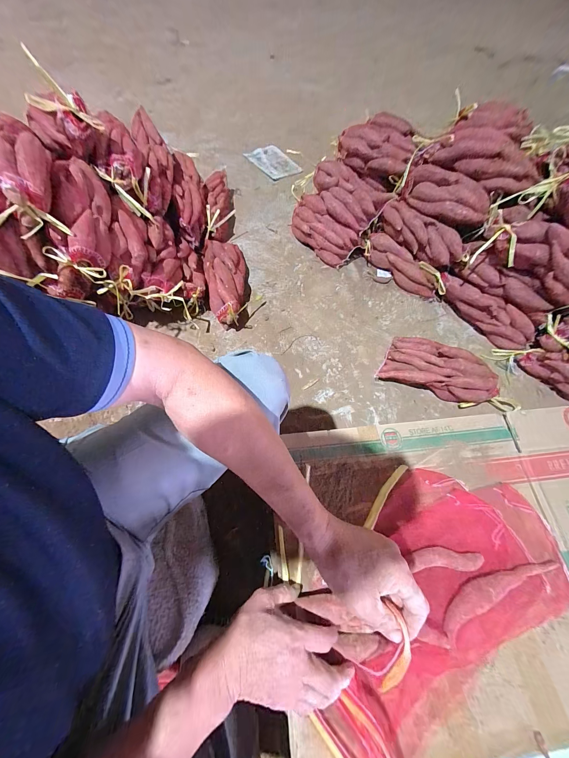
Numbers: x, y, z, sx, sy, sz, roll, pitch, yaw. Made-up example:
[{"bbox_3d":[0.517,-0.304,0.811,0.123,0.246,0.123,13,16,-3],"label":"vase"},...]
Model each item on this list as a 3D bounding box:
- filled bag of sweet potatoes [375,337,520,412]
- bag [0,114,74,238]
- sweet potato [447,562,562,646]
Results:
[{"bbox_3d":[0.495,-0.025,0.851,0.347,0.123,0.158,20,67,7],"label":"filled bag of sweet potatoes"},{"bbox_3d":[-0.588,-0.462,0.572,0.126,0.097,0.306,-16,80,-9],"label":"bag"},{"bbox_3d":[0.314,0.307,0.386,0.212,0.028,0.040,-21,68,-11],"label":"sweet potato"}]

